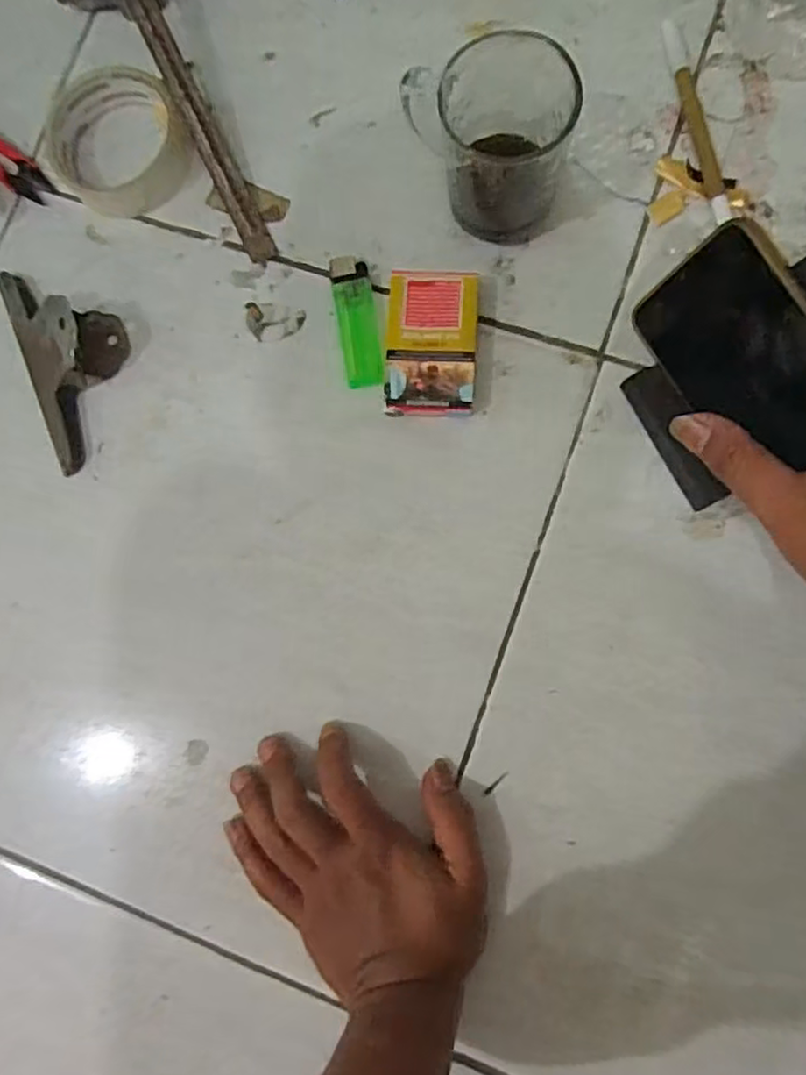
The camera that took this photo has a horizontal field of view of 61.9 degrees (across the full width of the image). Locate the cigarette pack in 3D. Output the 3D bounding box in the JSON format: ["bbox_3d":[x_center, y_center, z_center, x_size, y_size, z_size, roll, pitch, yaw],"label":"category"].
[{"bbox_3d":[0.018,-0.114,0.400,0.052,0.018,0.086,2,85,6],"label":"cigarette pack"}]

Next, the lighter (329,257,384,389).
[{"bbox_3d":[-0.027,-0.131,0.411,0.024,0.009,0.080,-10,84,5],"label":"lighter"}]

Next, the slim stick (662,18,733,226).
[{"bbox_3d":[0.176,-0.251,0.402,0.012,0.012,0.133,-11,83,5],"label":"slim stick"}]

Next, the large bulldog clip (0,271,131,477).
[{"bbox_3d":[-0.209,-0.114,0.414,0.066,0.034,0.135,-20,83,4],"label":"large bulldog clip"}]

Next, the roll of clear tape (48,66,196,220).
[{"bbox_3d":[-0.184,-0.255,0.430,0.085,0.027,0.094,-36,82,1],"label":"roll of clear tape"}]

